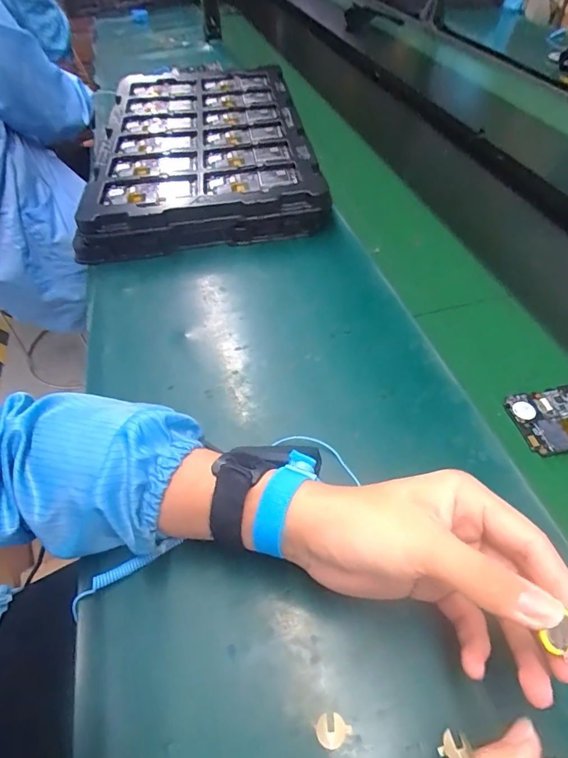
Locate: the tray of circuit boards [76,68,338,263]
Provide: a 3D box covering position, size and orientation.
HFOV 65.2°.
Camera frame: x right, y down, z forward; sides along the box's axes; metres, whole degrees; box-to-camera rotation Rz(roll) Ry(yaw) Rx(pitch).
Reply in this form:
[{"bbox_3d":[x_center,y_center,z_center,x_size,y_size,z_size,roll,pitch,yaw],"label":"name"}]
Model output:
[{"bbox_3d":[-0.133,-0.402,0.772,0.350,0.066,0.591,-6,49,-3],"label":"tray of circuit boards"}]

